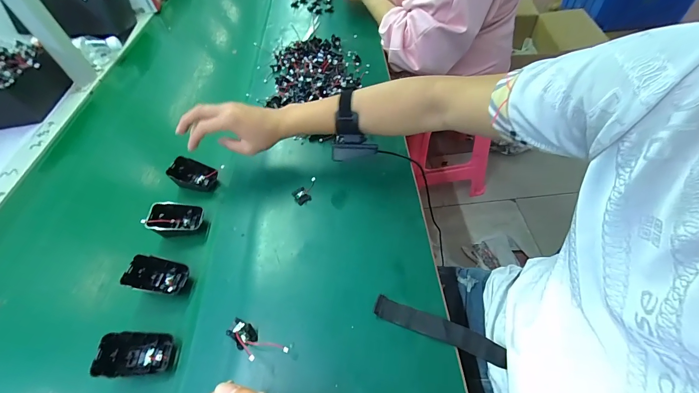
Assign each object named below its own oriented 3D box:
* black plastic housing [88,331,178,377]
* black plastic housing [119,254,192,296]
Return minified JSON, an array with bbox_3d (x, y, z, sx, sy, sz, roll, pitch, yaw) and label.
[{"bbox_3d":[-0.234,0.176,0.344,0.066,0.046,0.049,-2,52,3],"label":"black plastic housing"},{"bbox_3d":[-0.244,0.104,0.397,0.066,0.042,0.045,6,53,8],"label":"black plastic housing"}]

